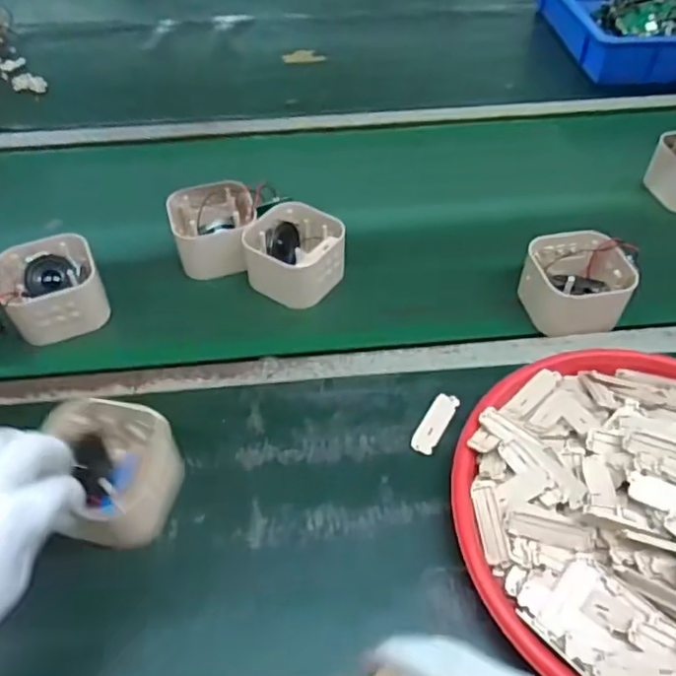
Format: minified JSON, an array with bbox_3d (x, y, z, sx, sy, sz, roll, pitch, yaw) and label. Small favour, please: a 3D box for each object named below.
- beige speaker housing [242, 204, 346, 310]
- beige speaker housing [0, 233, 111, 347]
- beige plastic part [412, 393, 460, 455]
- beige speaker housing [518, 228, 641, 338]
[{"bbox_3d":[-0.041,-0.087,0.623,0.089,0.055,0.089,26,54,21],"label":"beige speaker housing"},{"bbox_3d":[-0.280,-0.048,0.598,0.092,0.066,0.085,-26,55,-19],"label":"beige speaker housing"},{"bbox_3d":[0.083,0.072,0.512,0.021,0.004,0.061,25,54,21],"label":"beige plastic part"},{"bbox_3d":[0.234,-0.058,0.596,0.095,0.054,0.092,-8,49,-7],"label":"beige speaker housing"}]

